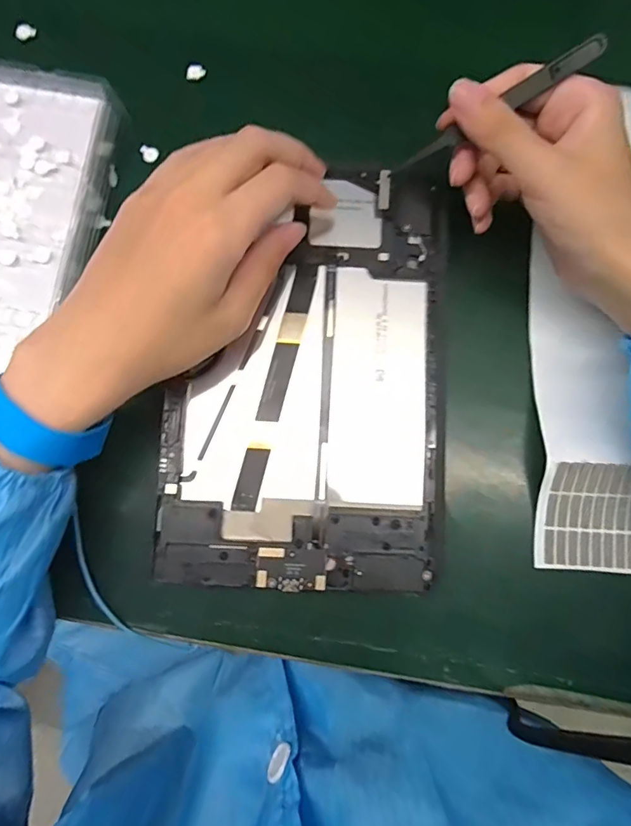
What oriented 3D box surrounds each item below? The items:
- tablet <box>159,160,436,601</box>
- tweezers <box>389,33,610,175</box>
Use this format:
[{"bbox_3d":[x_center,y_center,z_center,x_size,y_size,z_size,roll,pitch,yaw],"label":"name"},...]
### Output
[{"bbox_3d":[-0.005,-0.024,0.279,0.147,0.010,0.231,2,82,-1],"label":"tablet"},{"bbox_3d":[0.093,-0.155,0.254,0.110,0.011,0.009,-27,79,14],"label":"tweezers"}]

